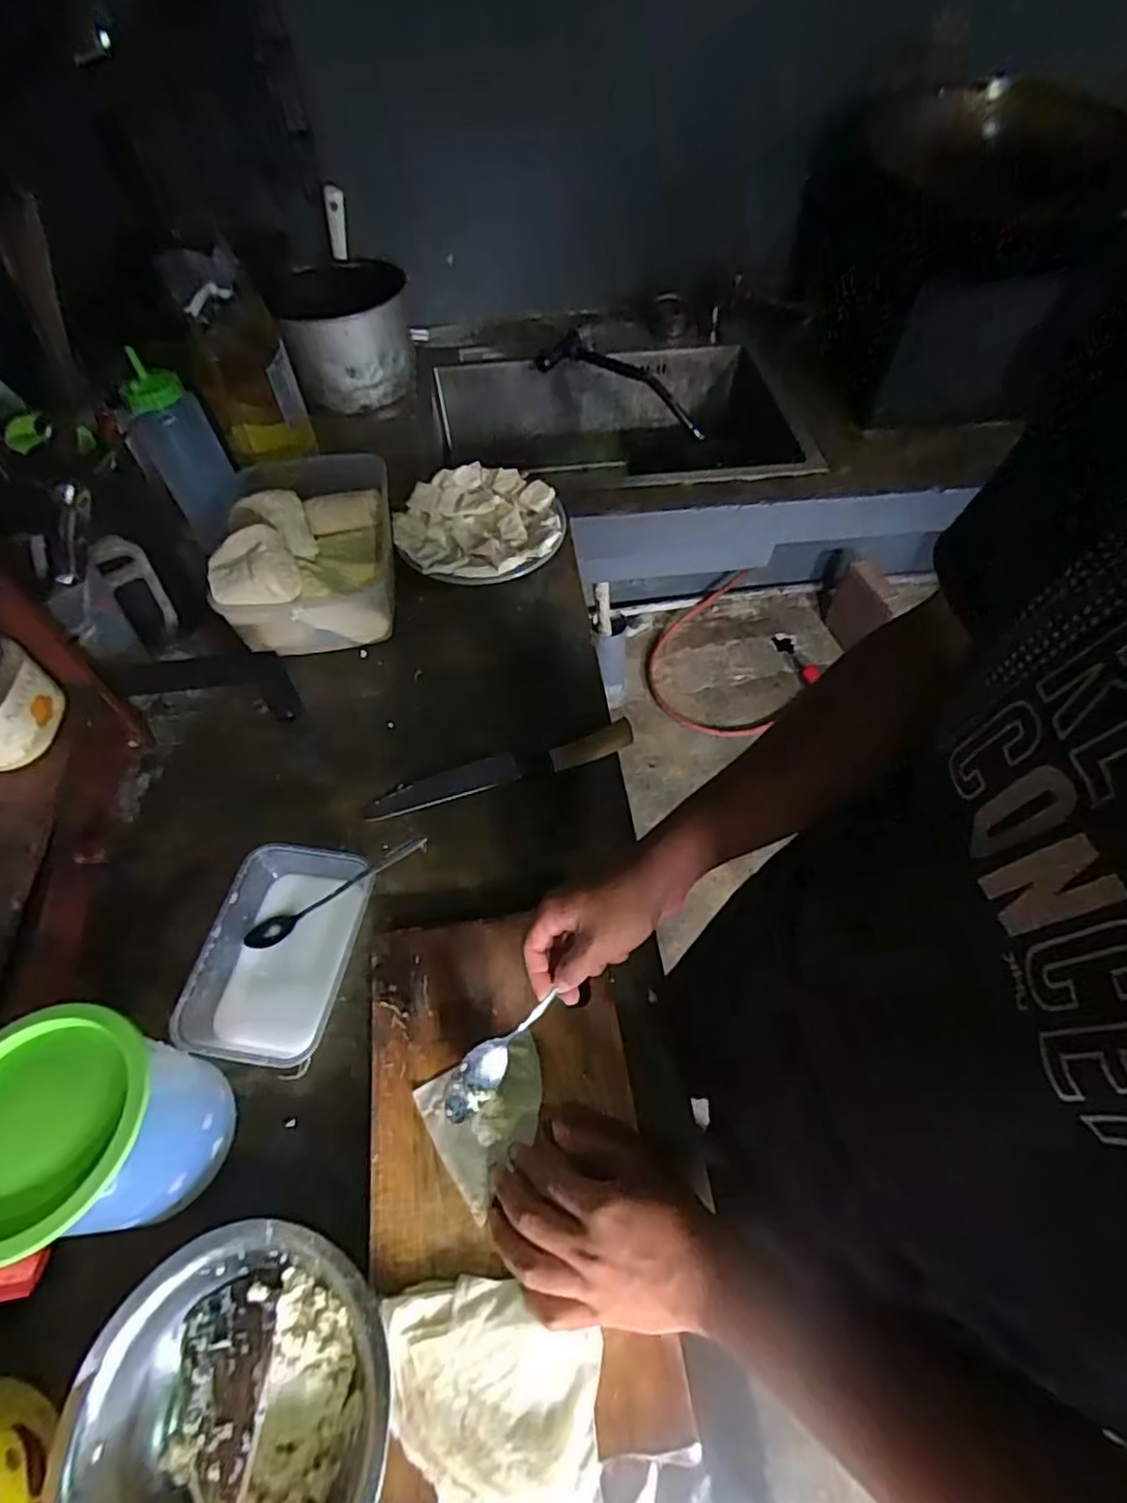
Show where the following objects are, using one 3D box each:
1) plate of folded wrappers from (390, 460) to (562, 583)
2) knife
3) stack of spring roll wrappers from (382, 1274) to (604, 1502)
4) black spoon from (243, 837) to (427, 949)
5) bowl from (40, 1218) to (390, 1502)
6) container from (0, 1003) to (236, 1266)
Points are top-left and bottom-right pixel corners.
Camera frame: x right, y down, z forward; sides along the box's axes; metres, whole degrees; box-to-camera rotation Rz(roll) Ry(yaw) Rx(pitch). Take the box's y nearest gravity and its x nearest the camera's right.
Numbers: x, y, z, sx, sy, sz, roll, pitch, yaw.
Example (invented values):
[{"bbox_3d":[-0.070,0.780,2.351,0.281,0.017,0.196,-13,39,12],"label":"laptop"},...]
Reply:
[{"bbox_3d":[-0.109,-0.292,0.850,0.209,0.055,0.200,-1,56,1],"label":"plate of folded wrappers"},{"bbox_3d":[-0.061,0.015,0.655,0.271,0.013,0.035,-15,57,-8],"label":"knife"},{"bbox_3d":[-0.044,0.378,0.381,0.131,0.017,0.098,8,57,7],"label":"stack of spring roll wrappers"},{"bbox_3d":[-0.196,0.121,0.562,0.175,0.014,0.024,-31,56,3],"label":"black spoon"},{"bbox_3d":[-0.193,0.394,0.376,0.173,0.056,0.190,-1,56,1],"label":"bowl"},{"bbox_3d":[-0.297,0.244,0.414,0.113,0.135,0.116,-6,56,-2],"label":"container"}]

